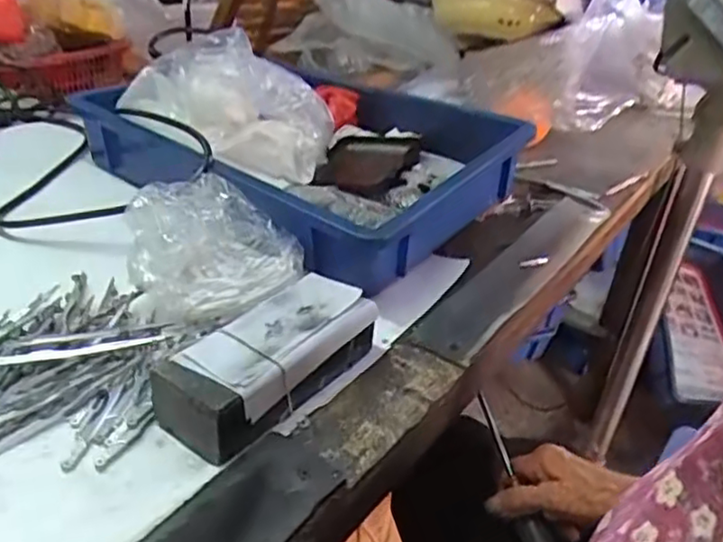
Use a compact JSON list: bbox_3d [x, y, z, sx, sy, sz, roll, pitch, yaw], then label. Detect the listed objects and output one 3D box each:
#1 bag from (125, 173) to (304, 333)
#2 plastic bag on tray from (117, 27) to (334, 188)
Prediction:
[{"bbox_3d":[-0.117,-0.019,0.521,0.132,0.062,0.125,-16,38,-28],"label":"bag"},{"bbox_3d":[-0.133,-0.168,0.668,0.143,0.103,0.183,-25,43,-37],"label":"plastic bag on tray"}]

